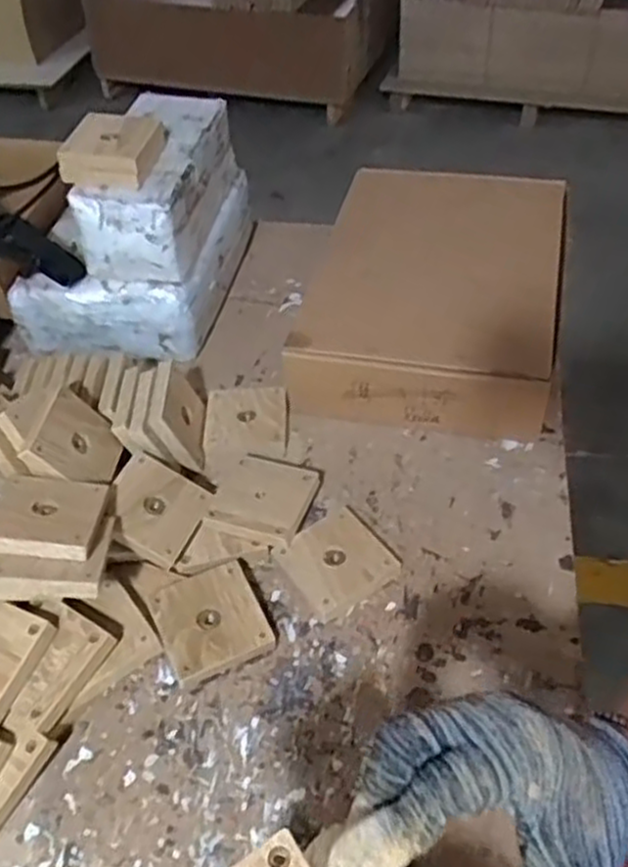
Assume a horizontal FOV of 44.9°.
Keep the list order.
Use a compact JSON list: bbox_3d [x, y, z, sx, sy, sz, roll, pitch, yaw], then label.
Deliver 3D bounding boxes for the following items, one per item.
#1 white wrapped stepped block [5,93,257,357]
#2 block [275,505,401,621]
[{"bbox_3d":[-0.208,-0.236,0.887,0.192,0.208,0.274,7,47,10],"label":"white wrapped stepped block"},{"bbox_3d":[0.021,0.111,0.666,0.088,0.018,0.086,-27,51,-22],"label":"block"}]

